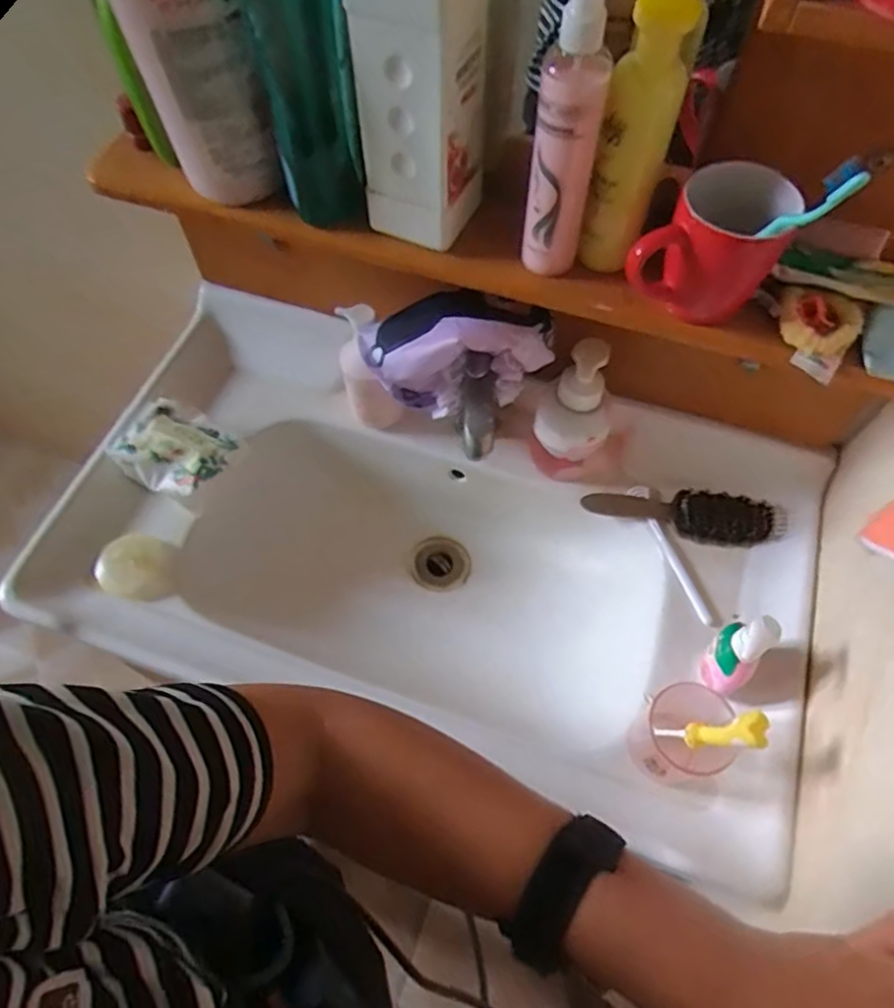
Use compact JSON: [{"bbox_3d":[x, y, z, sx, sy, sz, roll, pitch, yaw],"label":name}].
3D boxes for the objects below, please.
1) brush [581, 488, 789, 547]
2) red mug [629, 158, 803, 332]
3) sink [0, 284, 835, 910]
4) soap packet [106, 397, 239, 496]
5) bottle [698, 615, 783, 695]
[{"bbox_3d":[0.276,0.010,0.755,0.220,0.029,0.057,8,62,4],"label":"brush"},{"bbox_3d":[0.195,-0.195,0.495,0.104,0.098,0.071,15,63,8],"label":"red mug"},{"bbox_3d":[-0.021,0.055,0.775,0.815,0.206,0.451,17,63,9],"label":"sink"},{"bbox_3d":[-0.315,-0.065,0.740,0.124,0.034,0.105,34,67,17],"label":"soap packet"},{"bbox_3d":[0.271,0.141,0.606,0.046,0.101,0.047,0,62,0],"label":"bottle"}]

